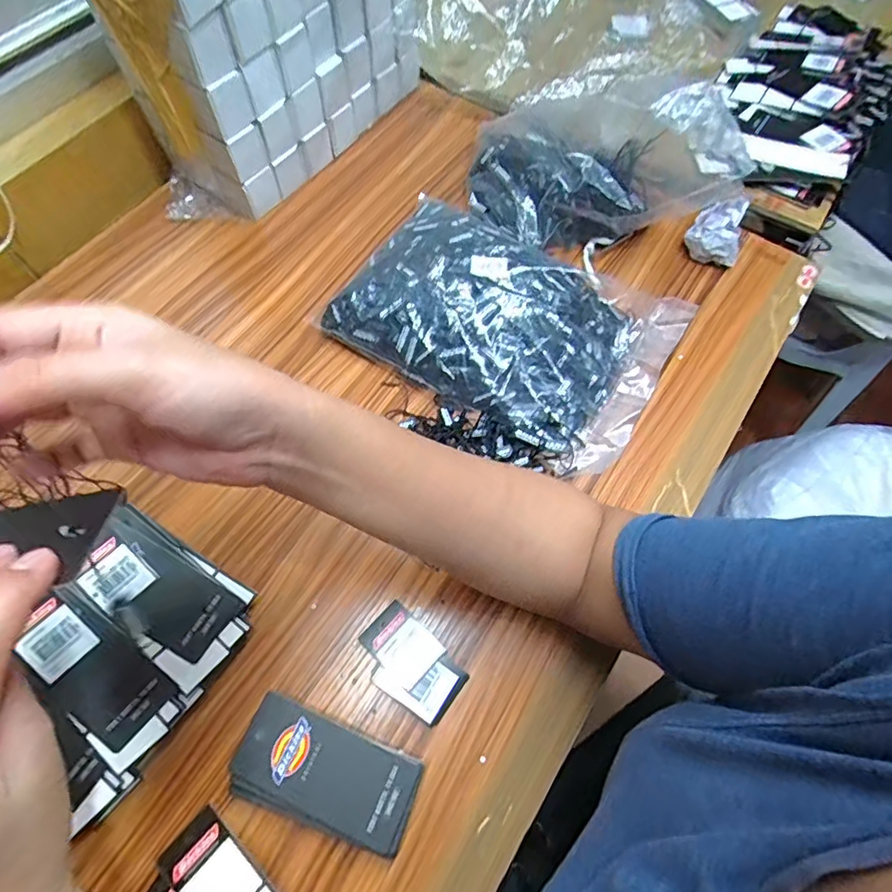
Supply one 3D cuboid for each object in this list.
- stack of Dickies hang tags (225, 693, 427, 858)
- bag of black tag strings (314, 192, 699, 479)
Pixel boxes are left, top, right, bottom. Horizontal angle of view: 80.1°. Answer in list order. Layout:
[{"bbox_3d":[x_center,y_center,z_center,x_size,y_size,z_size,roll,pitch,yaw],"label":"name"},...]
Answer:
[{"bbox_3d":[-0.074,0.204,0.333,0.110,0.023,0.056,20,66,8],"label":"stack of Dickies hang tags"},{"bbox_3d":[0.053,-0.111,0.460,0.271,0.054,0.180,31,68,13],"label":"bag of black tag strings"}]

